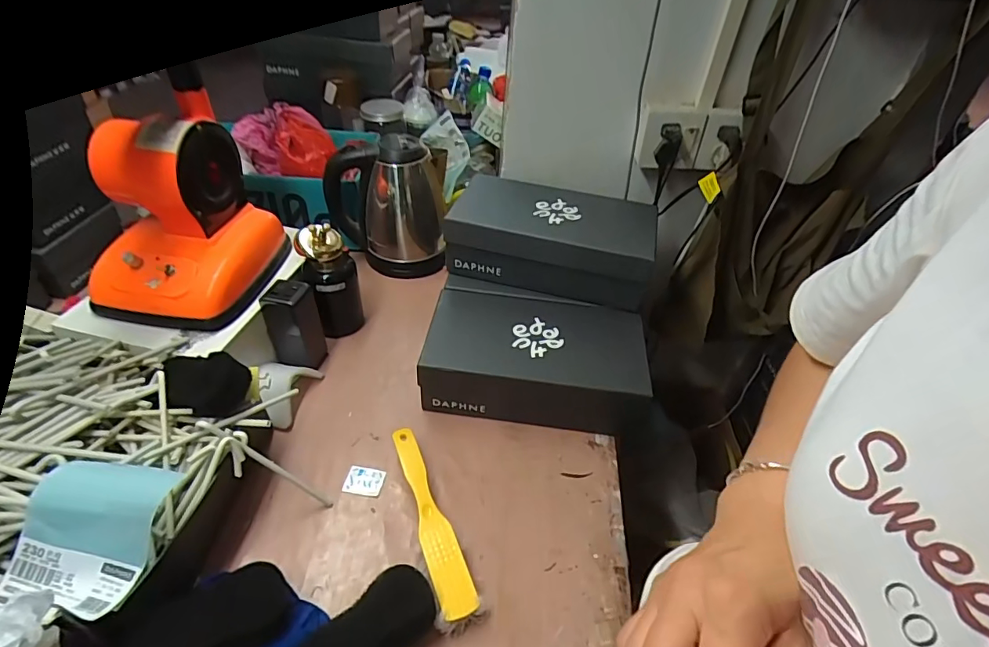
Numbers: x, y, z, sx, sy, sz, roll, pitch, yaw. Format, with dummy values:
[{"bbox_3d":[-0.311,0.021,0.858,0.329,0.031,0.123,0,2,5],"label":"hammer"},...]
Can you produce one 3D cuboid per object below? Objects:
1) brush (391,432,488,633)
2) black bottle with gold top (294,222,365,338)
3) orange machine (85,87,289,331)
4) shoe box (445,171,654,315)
[{"bbox_3d":[-0.073,0.219,0.553,0.039,0.037,0.226,-14,46,-20],"label":"brush"},{"bbox_3d":[-0.237,-0.053,0.727,0.076,0.174,0.061,-10,45,-17],"label":"black bottle with gold top"},{"bbox_3d":[-0.384,-0.133,0.612,0.167,0.198,0.196,7,42,1],"label":"orange machine"},{"bbox_3d":[0.081,-0.129,0.757,0.286,0.097,0.171,10,43,5],"label":"shoe box"}]

